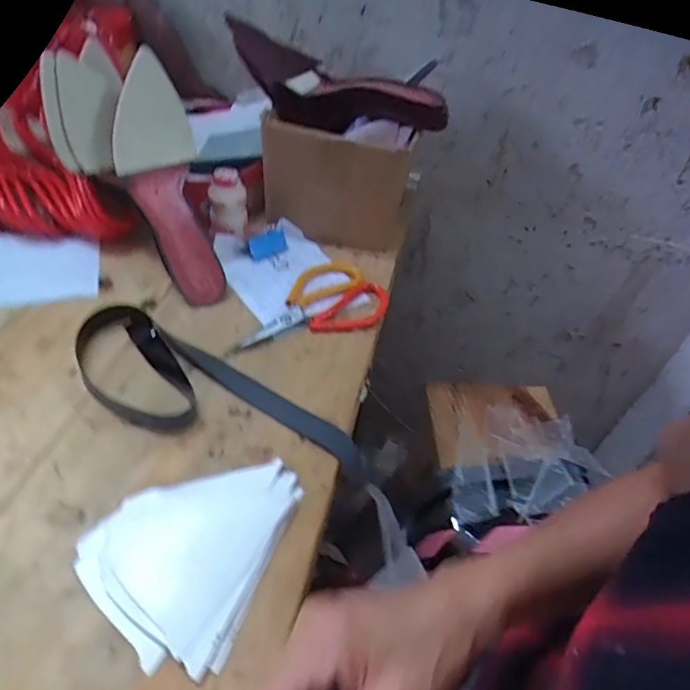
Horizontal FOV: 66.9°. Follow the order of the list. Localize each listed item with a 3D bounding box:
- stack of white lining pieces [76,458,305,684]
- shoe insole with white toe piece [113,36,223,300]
[{"bbox_3d":[-0.118,0.145,0.395,0.126,0.013,0.153,19,48,10],"label":"stack of white lining pieces"},{"bbox_3d":[-0.199,-0.175,0.585,0.088,0.058,0.270,-17,96,-22],"label":"shoe insole with white toe piece"}]

